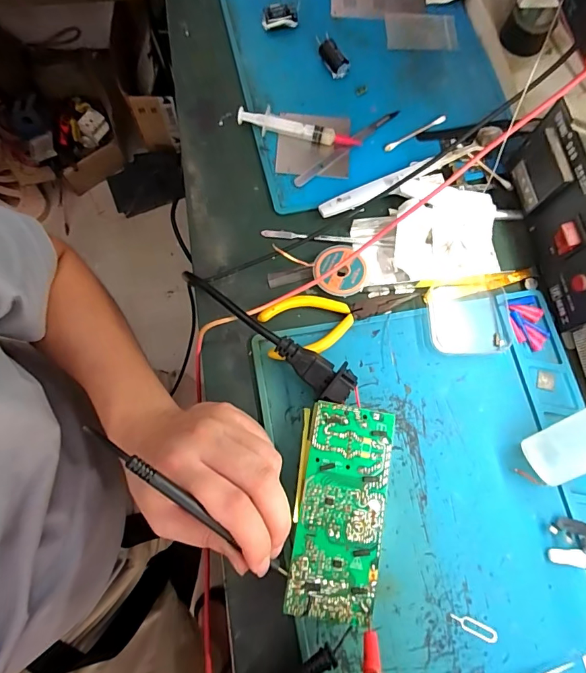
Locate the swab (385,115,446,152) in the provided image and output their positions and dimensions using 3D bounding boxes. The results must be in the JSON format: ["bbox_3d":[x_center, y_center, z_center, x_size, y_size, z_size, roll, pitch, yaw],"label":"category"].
[{"bbox_3d":[0.117,-0.195,0.387,0.073,0.004,0.007,-32,77,-10],"label":"swab"}]

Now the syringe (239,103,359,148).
[{"bbox_3d":[0.006,-0.192,0.375,0.114,0.017,0.016,10,74,1],"label":"syringe"}]

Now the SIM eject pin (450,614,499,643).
[{"bbox_3d":[0.123,0.197,0.274,0.034,0.004,0.010,24,69,6],"label":"SIM eject pin"}]

